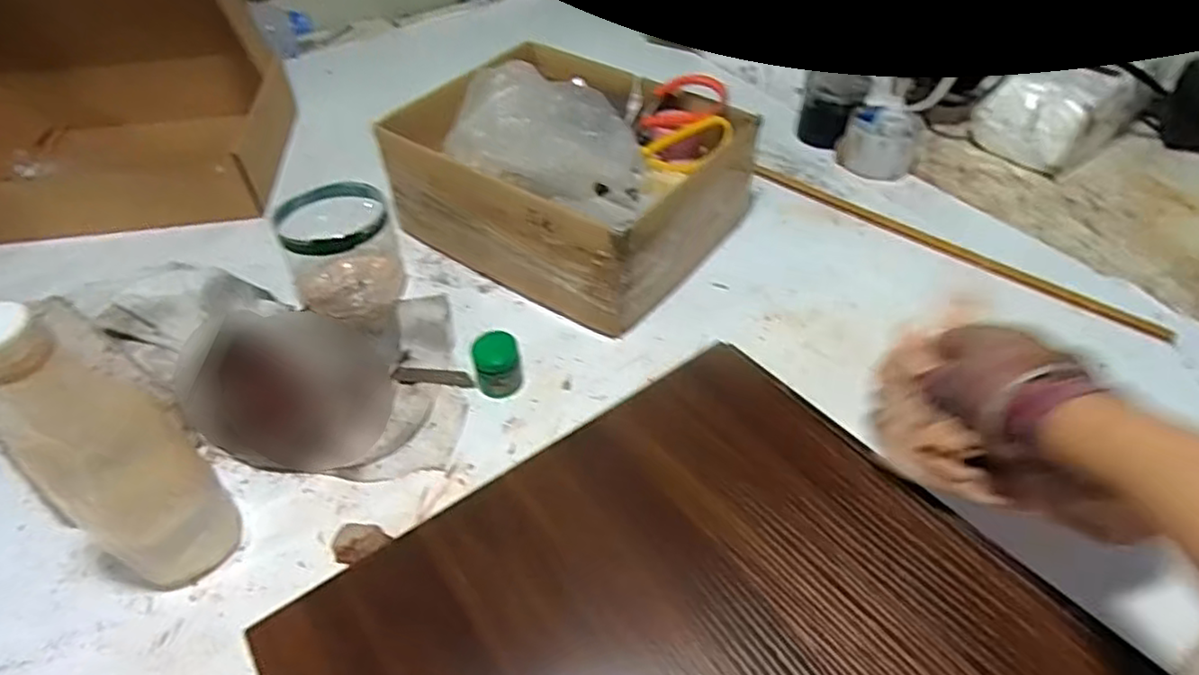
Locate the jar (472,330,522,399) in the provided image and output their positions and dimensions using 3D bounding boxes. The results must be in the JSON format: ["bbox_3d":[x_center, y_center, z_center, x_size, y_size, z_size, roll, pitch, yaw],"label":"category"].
[{"bbox_3d":[-0.086,0.025,0.561,0.037,0.050,0.032,-14,48,-10],"label":"jar"}]

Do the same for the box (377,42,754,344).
[{"bbox_3d":[-0.026,-0.182,0.675,0.291,0.174,0.246,28,54,25],"label":"box"}]

